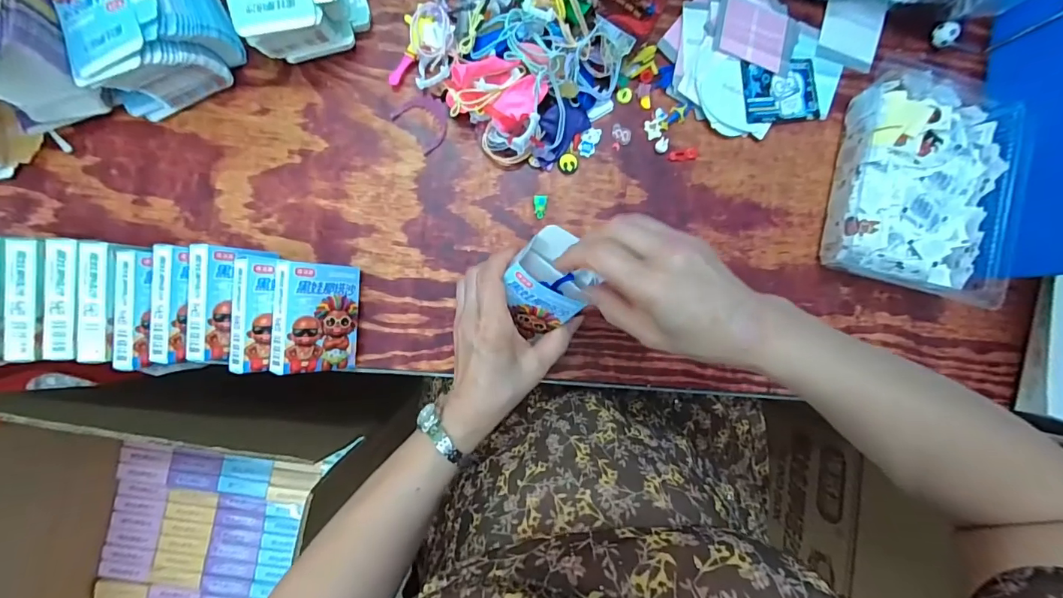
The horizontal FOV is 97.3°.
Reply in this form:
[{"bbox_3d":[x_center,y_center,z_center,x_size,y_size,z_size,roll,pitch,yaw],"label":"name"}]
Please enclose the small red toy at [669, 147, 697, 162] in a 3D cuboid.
[{"bbox_3d":[0.153,-0.145,0.472,0.030,0.006,0.012,-11,90,-6],"label":"small red toy"}]

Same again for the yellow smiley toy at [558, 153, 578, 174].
[{"bbox_3d":[0.036,-0.133,0.459,0.019,0.006,0.020,19,87,-5],"label":"yellow smiley toy"}]

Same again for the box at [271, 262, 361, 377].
[{"bbox_3d":[-0.183,0.016,0.404,0.020,0.067,0.091,4,90,36],"label":"box"}]

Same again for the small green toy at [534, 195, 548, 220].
[{"bbox_3d":[0.009,-0.089,0.454,0.013,0.010,0.023,0,89,-6],"label":"small green toy"}]

